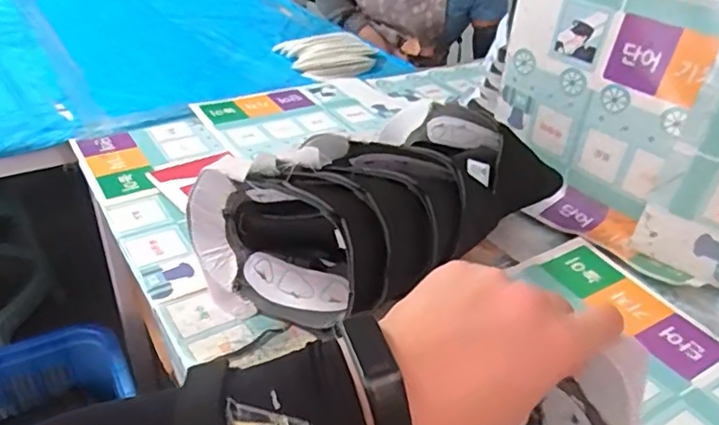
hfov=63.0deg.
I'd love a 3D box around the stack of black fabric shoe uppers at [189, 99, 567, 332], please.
[{"bbox_3d":[0.018,-0.025,0.754,0.420,0.156,0.243,-24,42,-38],"label":"stack of black fabric shoe uppers"}]

